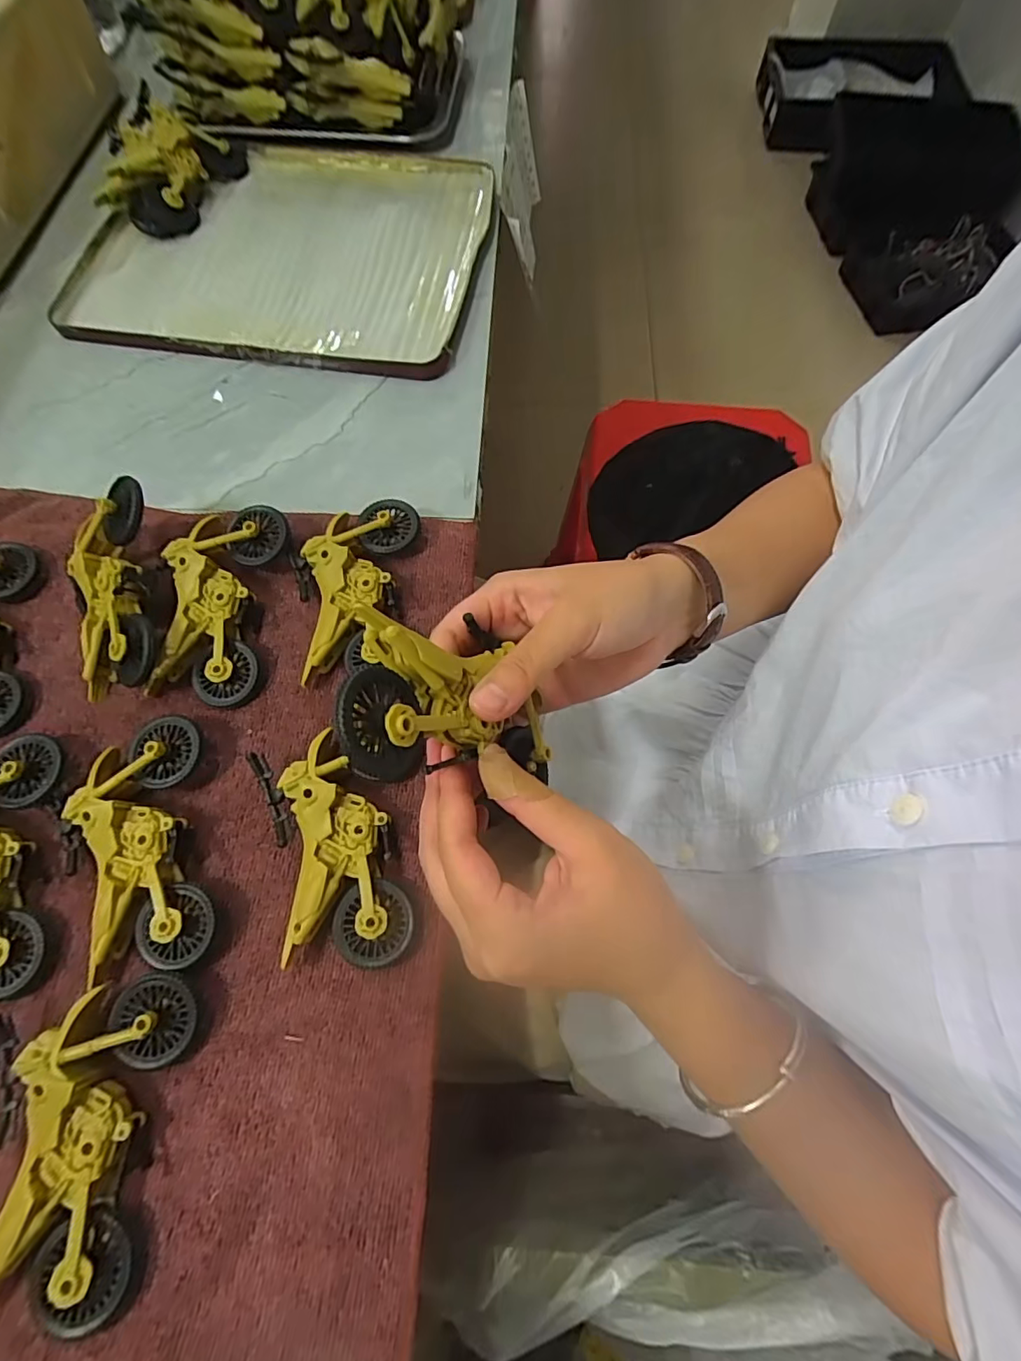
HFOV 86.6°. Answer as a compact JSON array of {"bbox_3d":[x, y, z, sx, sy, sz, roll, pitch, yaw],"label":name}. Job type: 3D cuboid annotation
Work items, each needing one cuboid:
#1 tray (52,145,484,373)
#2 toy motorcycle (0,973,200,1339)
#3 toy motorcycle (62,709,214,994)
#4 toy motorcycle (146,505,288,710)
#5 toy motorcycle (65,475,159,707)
[{"bbox_3d":[-0.175,-0.340,0.427,0.291,0.019,0.233,6,69,1],"label":"tray"},{"bbox_3d":[-0.173,0.183,0.216,0.067,0.023,0.111,1,69,-1],"label":"toy motorcycle"},{"bbox_3d":[-0.180,0.077,0.258,0.063,0.022,0.113,-11,70,-6],"label":"toy motorcycle"},{"bbox_3d":[-0.164,-0.045,0.303,0.058,0.029,0.112,7,69,1],"label":"toy motorcycle"},{"bbox_3d":[-0.215,-0.050,0.295,0.054,0.023,0.111,-20,76,13],"label":"toy motorcycle"}]

